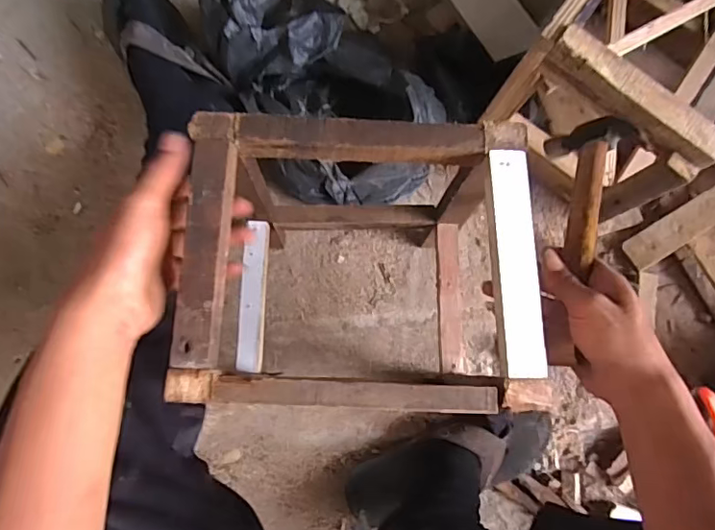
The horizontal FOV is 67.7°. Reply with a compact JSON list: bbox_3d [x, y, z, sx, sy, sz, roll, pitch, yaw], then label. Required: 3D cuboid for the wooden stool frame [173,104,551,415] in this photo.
[{"bbox_3d":[0.002,0.015,0.486,0.254,0.225,0.209,2,78,0],"label":"wooden stool frame"}]

